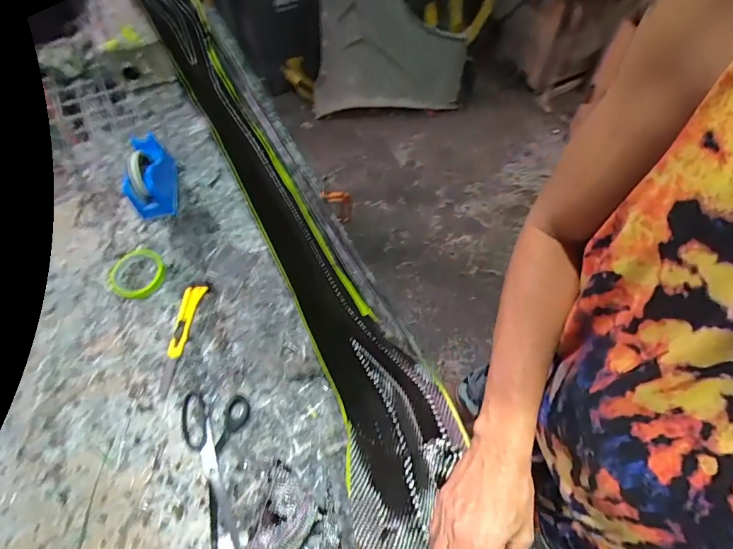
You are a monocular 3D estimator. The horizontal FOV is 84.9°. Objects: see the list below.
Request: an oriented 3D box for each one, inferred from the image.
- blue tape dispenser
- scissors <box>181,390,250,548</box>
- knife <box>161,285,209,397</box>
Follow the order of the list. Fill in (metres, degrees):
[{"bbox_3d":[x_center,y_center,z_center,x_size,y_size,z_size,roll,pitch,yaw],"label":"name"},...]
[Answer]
[{"bbox_3d":[-0.444,-0.205,0.816,0.081,0.098,0.163,-11,59,-6],"label":"blue tape dispenser"},{"bbox_3d":[-0.229,0.284,0.579,0.102,0.014,0.227,-4,59,-2],"label":"scissors"},{"bbox_3d":[-0.323,0.106,0.687,0.037,0.015,0.195,8,59,5],"label":"knife"}]

